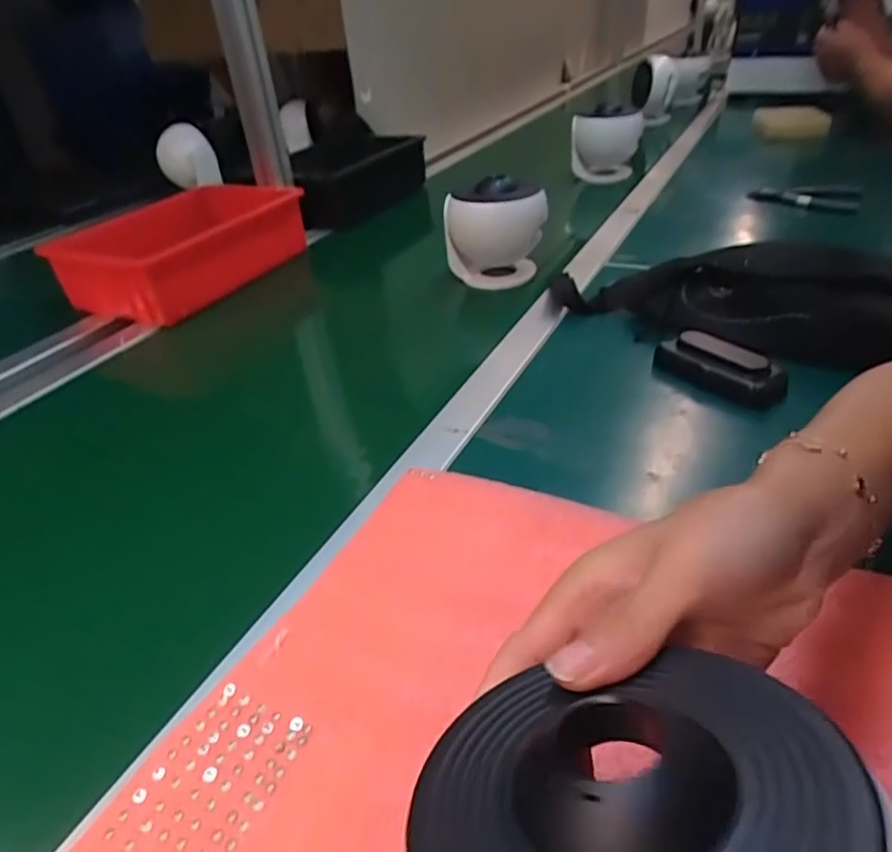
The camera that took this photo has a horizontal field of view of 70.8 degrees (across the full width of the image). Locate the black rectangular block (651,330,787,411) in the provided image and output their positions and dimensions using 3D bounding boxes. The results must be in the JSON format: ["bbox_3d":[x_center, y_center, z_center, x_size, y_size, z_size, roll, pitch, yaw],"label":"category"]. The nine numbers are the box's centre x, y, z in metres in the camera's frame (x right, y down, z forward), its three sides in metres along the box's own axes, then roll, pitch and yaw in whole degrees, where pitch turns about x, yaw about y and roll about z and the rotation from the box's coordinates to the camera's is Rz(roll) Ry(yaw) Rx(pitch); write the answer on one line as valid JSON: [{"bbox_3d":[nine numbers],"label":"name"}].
[{"bbox_3d":[0.231,-0.046,0.530,0.043,0.037,0.113,-27,41,-28],"label":"black rectangular block"}]

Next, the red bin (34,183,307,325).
[{"bbox_3d":[-0.355,-0.254,0.884,0.164,0.086,0.306,10,39,24],"label":"red bin"}]

